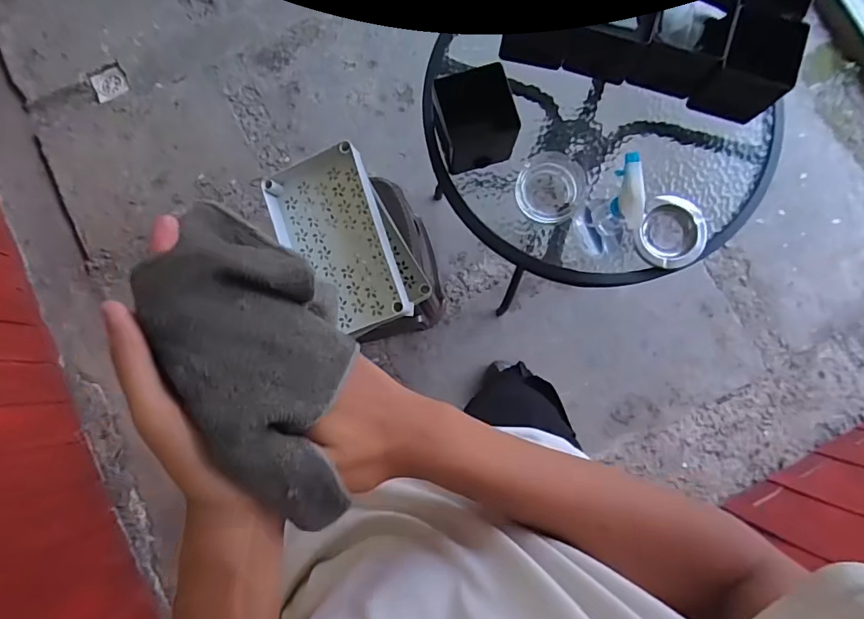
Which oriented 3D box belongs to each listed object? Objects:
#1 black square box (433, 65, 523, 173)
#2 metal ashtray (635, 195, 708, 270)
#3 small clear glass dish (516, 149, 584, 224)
[{"bbox_3d":[0.067,-0.292,0.775,0.115,0.118,0.113,-15,83,-3],"label":"black square box"},{"bbox_3d":[0.393,-0.124,0.800,0.103,0.027,0.110,0,81,0],"label":"metal ashtray"},{"bbox_3d":[0.194,-0.200,0.809,0.106,0.050,0.119,26,83,3],"label":"small clear glass dish"}]

